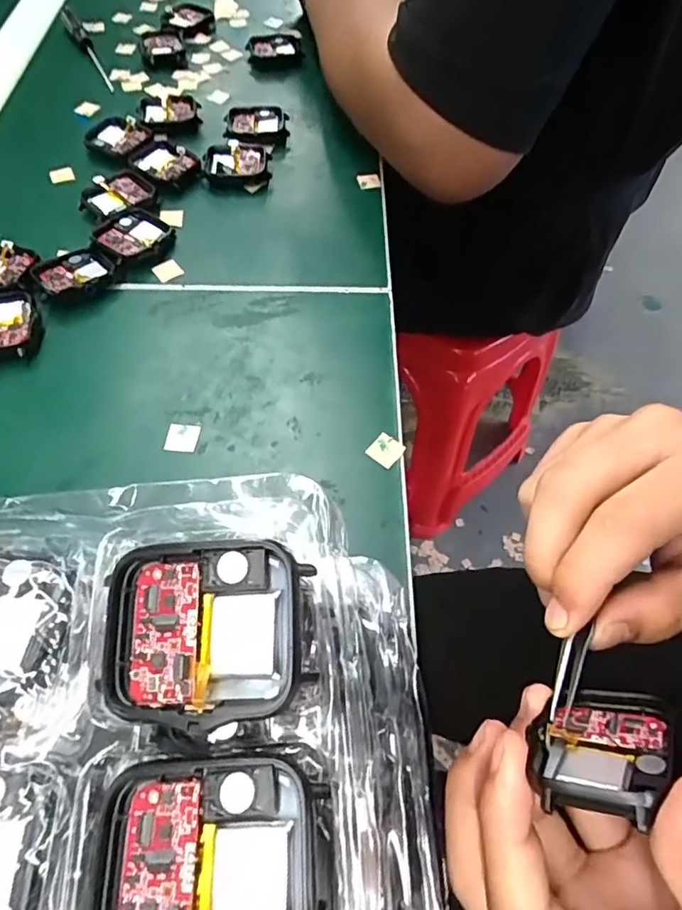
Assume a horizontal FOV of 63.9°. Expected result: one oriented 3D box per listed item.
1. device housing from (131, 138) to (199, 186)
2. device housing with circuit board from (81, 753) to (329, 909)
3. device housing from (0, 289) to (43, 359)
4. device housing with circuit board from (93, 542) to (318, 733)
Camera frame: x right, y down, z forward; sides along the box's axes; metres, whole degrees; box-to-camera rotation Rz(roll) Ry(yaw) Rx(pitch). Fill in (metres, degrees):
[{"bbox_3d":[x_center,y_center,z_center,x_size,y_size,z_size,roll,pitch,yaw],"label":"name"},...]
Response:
[{"bbox_3d":[-0.126,-0.207,0.388,0.043,0.009,0.037,34,65,15],"label":"device housing"},{"bbox_3d":[-0.027,0.081,0.108,0.045,0.008,0.036,-4,61,-5],"label":"device housing with circuit board"},{"bbox_3d":[-0.189,-0.071,0.304,0.038,0.007,0.047,-13,62,-10],"label":"device housing"},{"bbox_3d":[-0.031,0.039,0.122,0.045,0.011,0.036,0,61,-3],"label":"device housing with circuit board"}]

